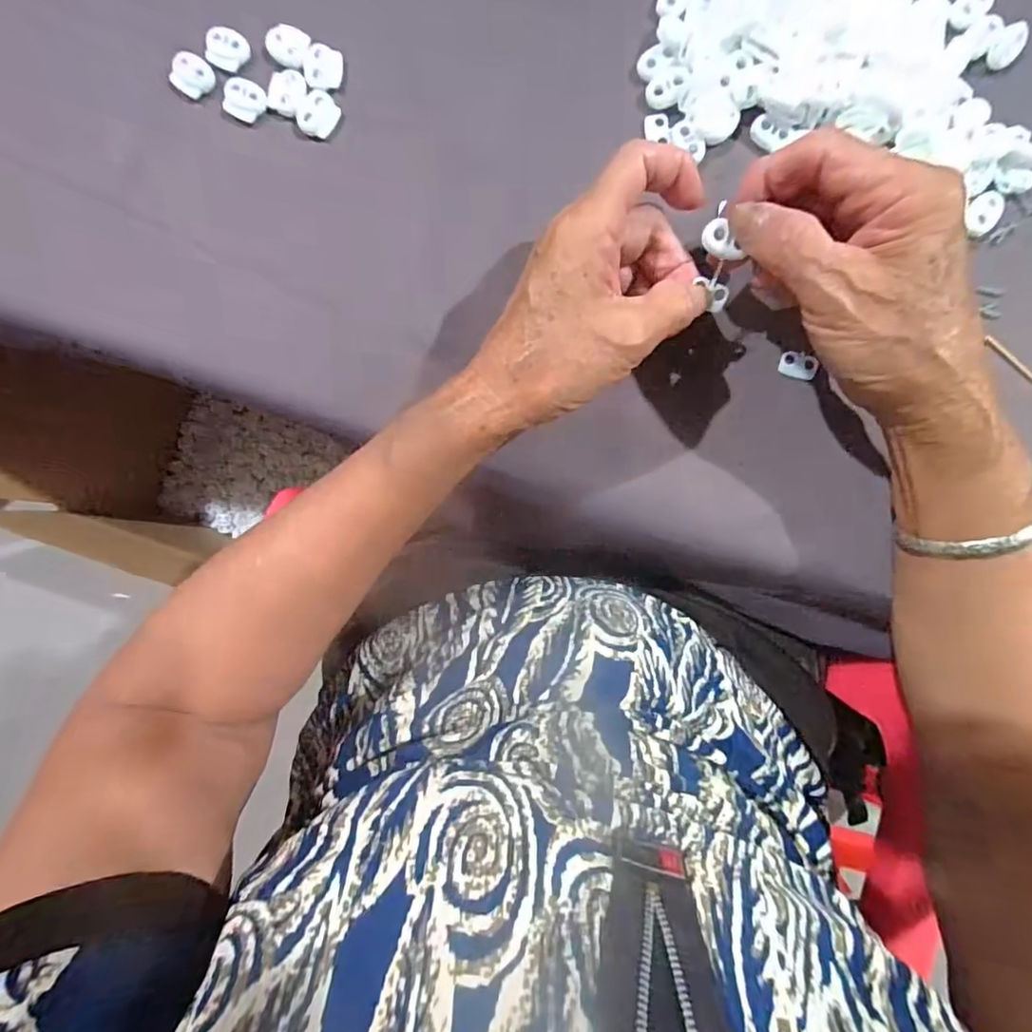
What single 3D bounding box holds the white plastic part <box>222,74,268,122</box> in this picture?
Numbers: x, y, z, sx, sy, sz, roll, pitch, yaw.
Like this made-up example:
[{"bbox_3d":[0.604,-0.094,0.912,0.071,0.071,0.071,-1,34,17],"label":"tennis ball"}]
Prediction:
[{"bbox_3d":[-0.142,-0.218,0.284,0.021,0.004,0.019,30,91,0],"label":"white plastic part"}]

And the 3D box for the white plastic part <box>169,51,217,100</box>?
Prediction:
[{"bbox_3d":[-0.169,-0.230,0.283,0.015,0.009,0.020,38,91,0],"label":"white plastic part"}]

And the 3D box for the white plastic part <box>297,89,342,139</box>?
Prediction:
[{"bbox_3d":[-0.103,-0.210,0.285,0.018,0.007,0.023,22,91,0],"label":"white plastic part"}]

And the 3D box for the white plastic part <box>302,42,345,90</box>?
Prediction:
[{"bbox_3d":[-0.101,-0.233,0.284,0.019,0.005,0.022,13,91,0],"label":"white plastic part"}]

